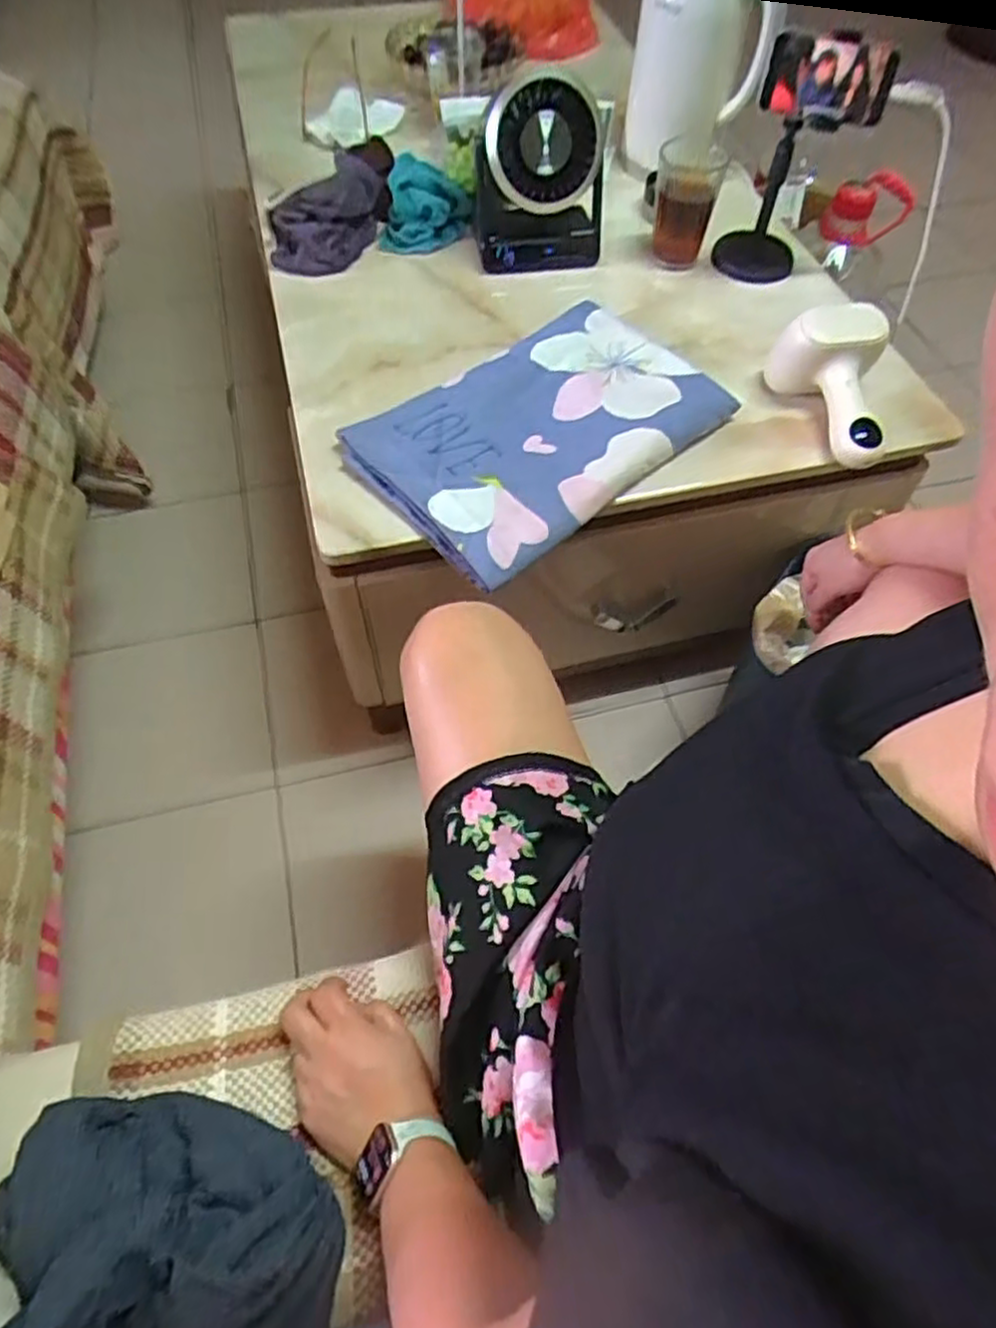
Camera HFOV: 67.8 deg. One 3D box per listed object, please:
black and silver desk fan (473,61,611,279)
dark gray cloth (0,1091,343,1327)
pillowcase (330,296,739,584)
[{"bbox_3d":[0.057,-0.641,0.961,0.169,0.231,0.098,2,57,0],"label":"black and silver desk fan"},{"bbox_3d":[-0.207,0.390,0.455,0.199,0.076,0.217,-4,57,-4],"label":"dark gray cloth"},{"bbox_3d":[0.050,-0.265,0.835,0.391,0.042,0.256,-35,64,-21],"label":"pillowcase"}]

